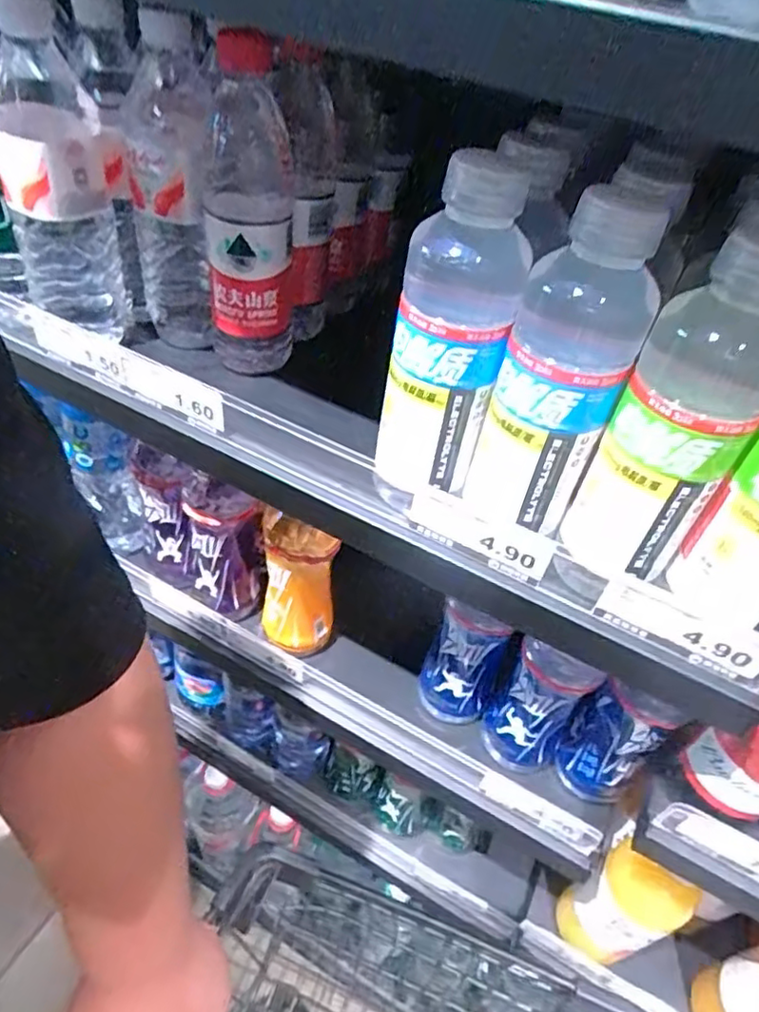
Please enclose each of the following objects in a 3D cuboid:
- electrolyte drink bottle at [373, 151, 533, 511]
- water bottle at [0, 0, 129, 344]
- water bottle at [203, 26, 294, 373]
[{"bbox_3d":[0.040,-0.091,0.361,0.063,0.197,0.065,15,44,8],"label":"electrolyte drink bottle"},{"bbox_3d":[-0.229,-0.224,0.442,0.075,0.203,0.074,-14,47,-21],"label":"water bottle"},{"bbox_3d":[-0.097,-0.203,0.454,0.065,0.209,0.070,-3,44,-10],"label":"water bottle"}]

